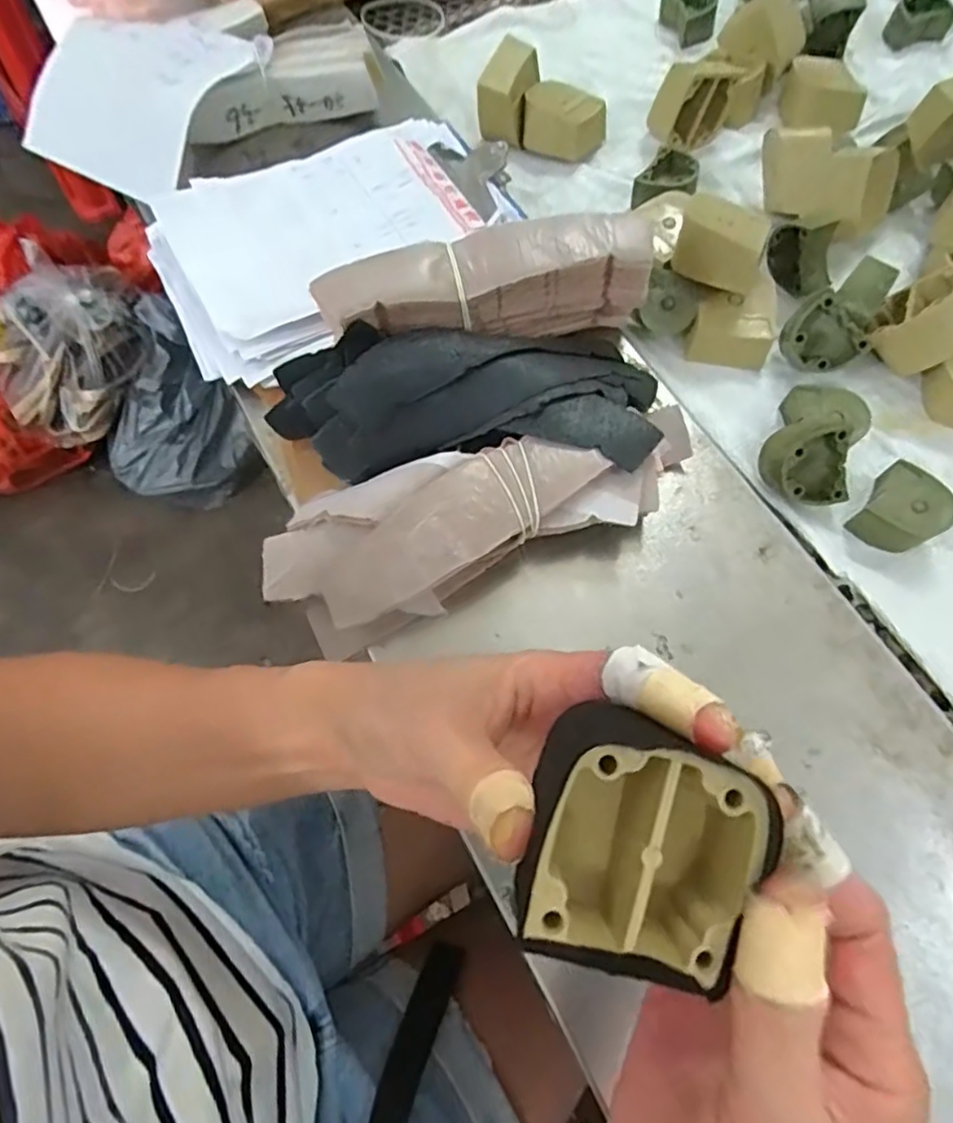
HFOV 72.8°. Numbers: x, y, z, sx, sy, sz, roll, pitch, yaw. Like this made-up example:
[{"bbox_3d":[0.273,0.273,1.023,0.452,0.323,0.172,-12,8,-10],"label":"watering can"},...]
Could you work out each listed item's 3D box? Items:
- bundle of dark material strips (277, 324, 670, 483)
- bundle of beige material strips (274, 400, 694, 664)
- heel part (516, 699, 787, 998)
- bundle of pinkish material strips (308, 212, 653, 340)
[{"bbox_3d":[-0.005,-0.095,0.362,0.215,0.050,0.098,1,66,-2],"label":"bundle of dark material strips"},{"bbox_3d":[0.009,-0.032,0.344,0.237,0.034,0.084,-24,69,-12],"label":"bundle of beige material strips"},{"bbox_3d":[0.040,0.072,0.173,0.059,0.046,0.054,14,87,-2],"label":"heel part"},{"bbox_3d":[0.006,-0.149,0.373,0.184,0.070,0.041,-16,68,-9],"label":"bundle of pinkish material strips"}]

